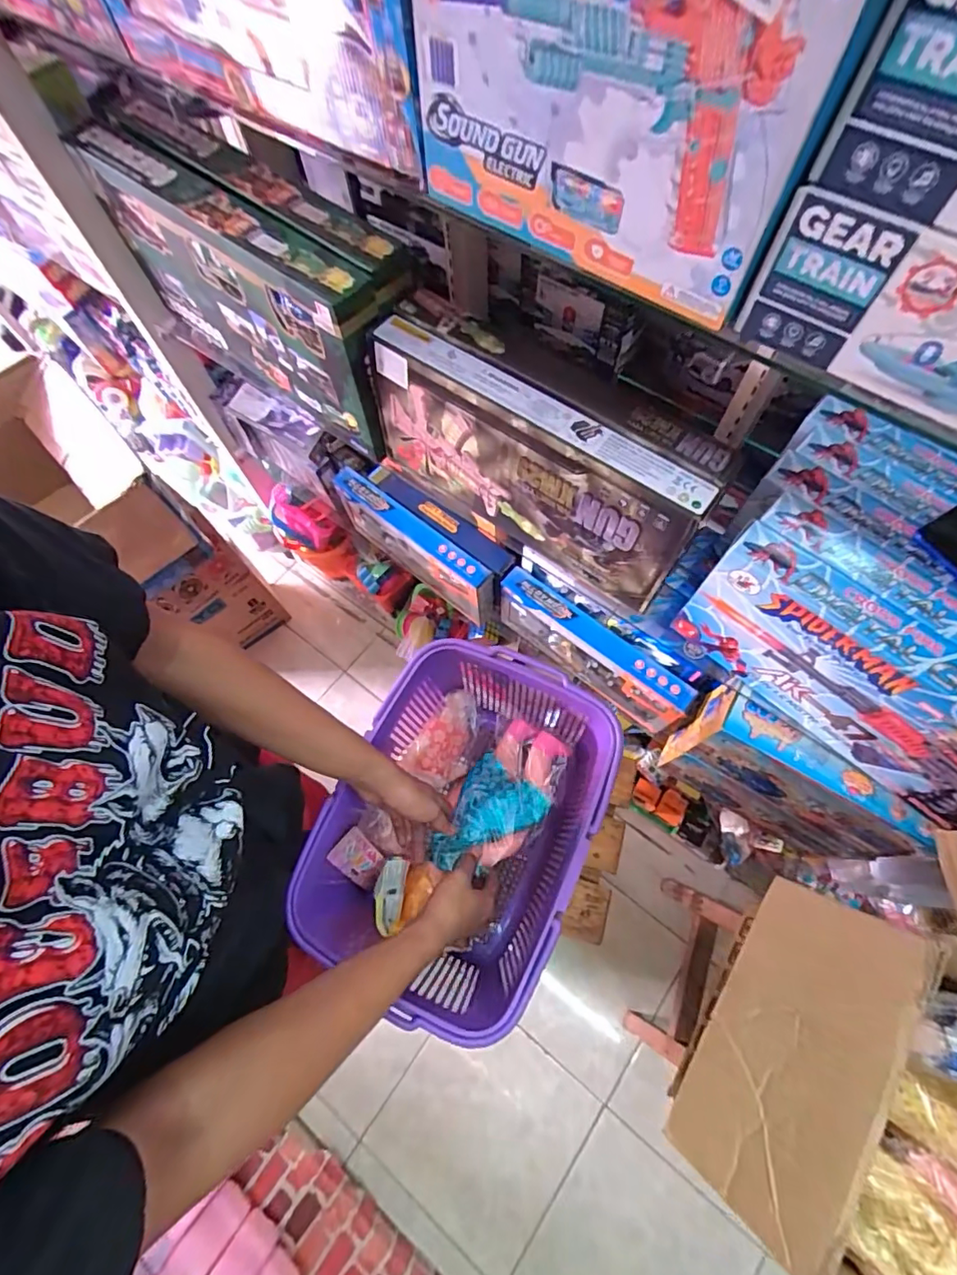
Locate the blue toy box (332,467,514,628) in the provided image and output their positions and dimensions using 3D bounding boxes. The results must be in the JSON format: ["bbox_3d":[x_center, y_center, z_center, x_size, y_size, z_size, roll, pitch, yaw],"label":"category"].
[{"bbox_3d":[-0.106,-0.189,1.029,0.377,0.174,0.105,37,74,15],"label":"blue toy box"}]

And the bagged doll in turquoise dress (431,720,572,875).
[{"bbox_3d":[0.027,0.229,0.747,0.224,0.070,0.122,-39,72,-13],"label":"bagged doll in turquoise dress"}]

